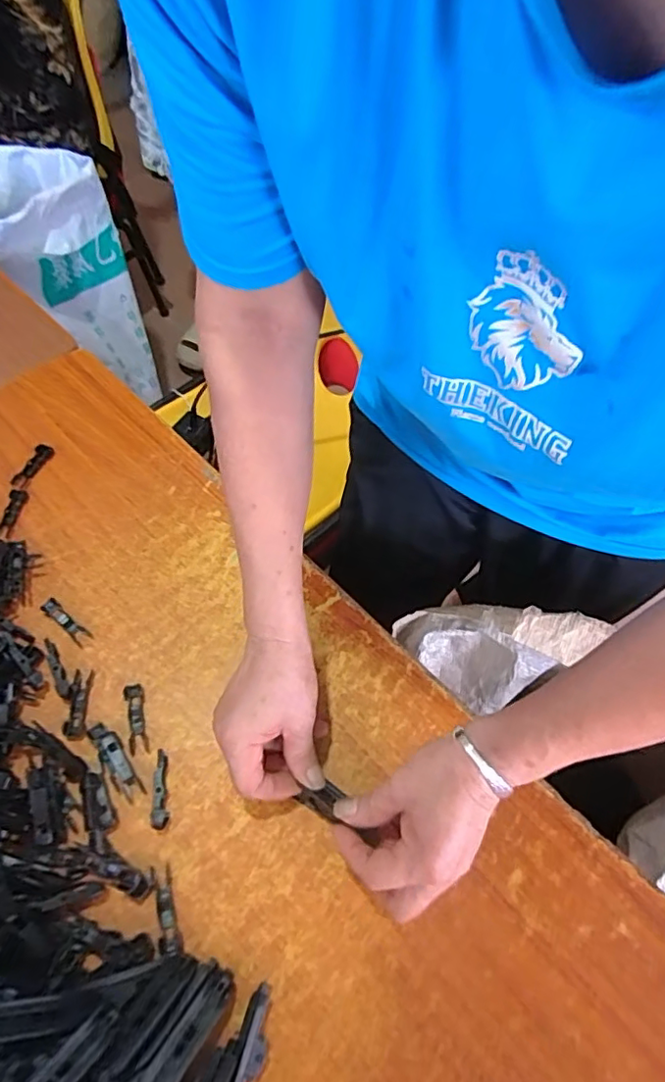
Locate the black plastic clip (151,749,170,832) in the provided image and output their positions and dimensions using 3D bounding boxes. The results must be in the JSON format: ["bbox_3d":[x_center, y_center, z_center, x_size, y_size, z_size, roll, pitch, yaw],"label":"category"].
[{"bbox_3d":[-0.134,0.191,0.435,0.012,0.012,0.057,-6,58,-9],"label":"black plastic clip"}]

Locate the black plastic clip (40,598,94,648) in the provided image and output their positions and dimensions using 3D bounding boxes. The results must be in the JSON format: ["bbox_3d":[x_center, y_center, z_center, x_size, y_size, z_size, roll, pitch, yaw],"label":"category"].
[{"bbox_3d":[-0.240,0.073,0.506,0.057,0.005,0.014,36,61,17],"label":"black plastic clip"}]

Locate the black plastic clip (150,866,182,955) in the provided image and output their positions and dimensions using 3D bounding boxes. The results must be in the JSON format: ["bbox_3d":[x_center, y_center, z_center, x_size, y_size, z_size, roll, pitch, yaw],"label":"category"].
[{"bbox_3d":[-0.117,0.259,0.396,0.015,0.006,0.055,-12,59,-12],"label":"black plastic clip"}]

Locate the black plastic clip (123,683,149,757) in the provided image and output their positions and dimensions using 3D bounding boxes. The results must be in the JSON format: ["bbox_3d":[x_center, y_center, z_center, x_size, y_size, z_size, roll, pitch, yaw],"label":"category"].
[{"bbox_3d":[-0.161,0.145,0.464,0.015,0.006,0.056,-12,59,-12],"label":"black plastic clip"}]

